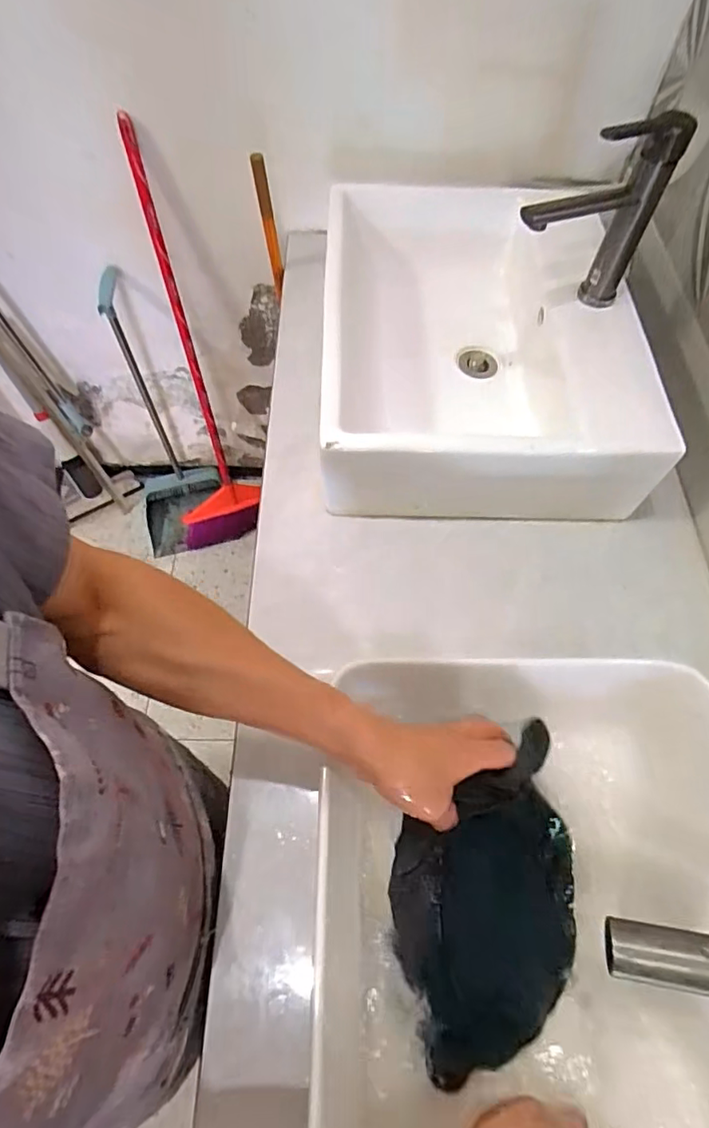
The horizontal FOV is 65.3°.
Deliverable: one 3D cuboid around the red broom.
[{"bbox_3d":[-0.371,-0.364,1.202,0.215,0.882,0.221,-13,63,-8],"label":"red broom"}]

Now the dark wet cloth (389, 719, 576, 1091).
[{"bbox_3d":[0.123,0.286,0.476,0.179,0.083,0.224,-14,63,-8],"label":"dark wet cloth"}]

